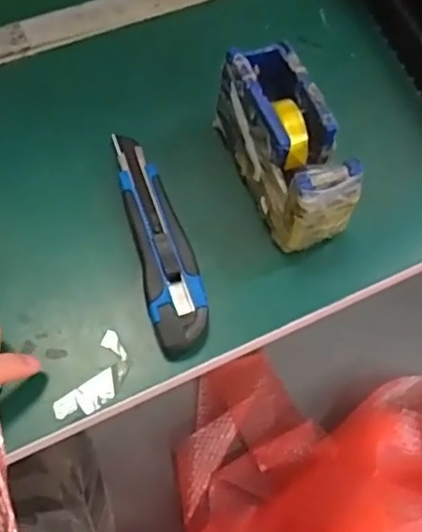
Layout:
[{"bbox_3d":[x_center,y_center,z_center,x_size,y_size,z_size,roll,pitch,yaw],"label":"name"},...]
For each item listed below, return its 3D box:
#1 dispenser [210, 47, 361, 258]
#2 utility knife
[{"bbox_3d":[0.052,-0.085,0.434,0.051,0.075,0.132,-20,66,-12],"label":"dispenser"},{"bbox_3d":[-0.036,-0.022,0.435,0.038,0.019,0.175,-11,65,-9],"label":"utility knife"}]

